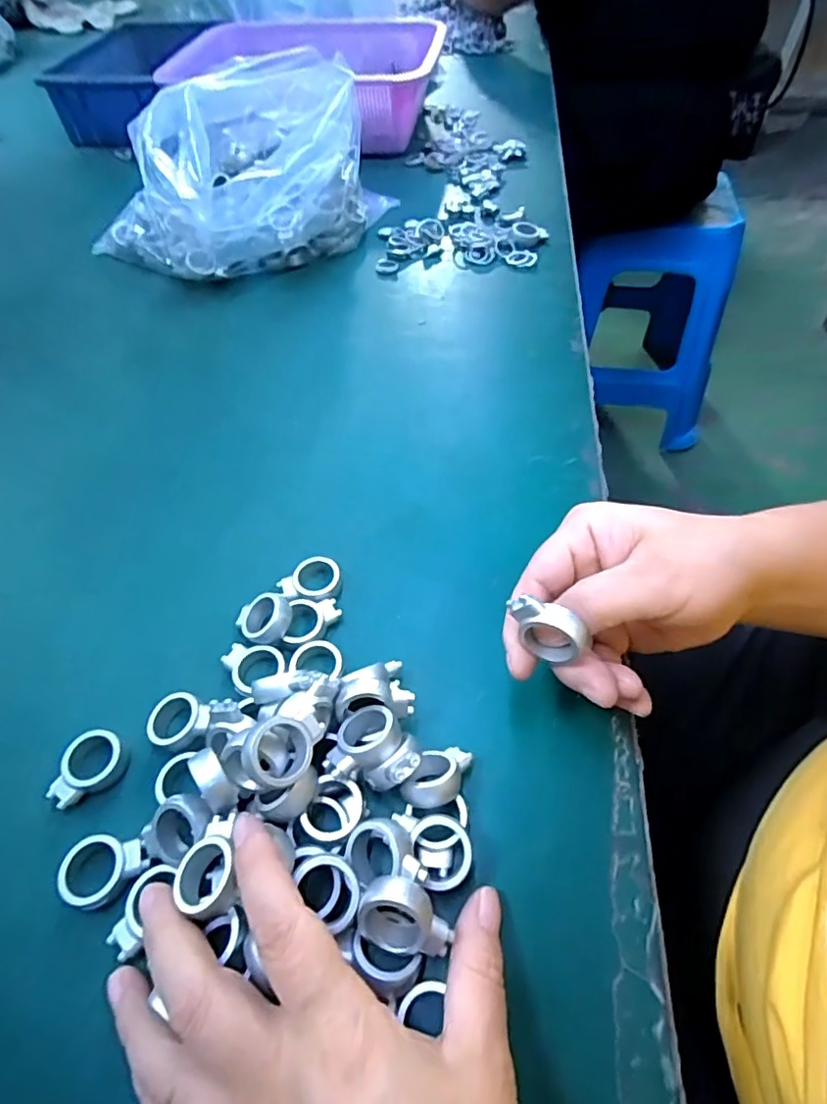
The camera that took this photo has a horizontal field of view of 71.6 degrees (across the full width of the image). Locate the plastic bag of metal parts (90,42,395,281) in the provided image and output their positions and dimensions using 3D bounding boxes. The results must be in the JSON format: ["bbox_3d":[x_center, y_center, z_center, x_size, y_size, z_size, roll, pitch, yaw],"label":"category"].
[{"bbox_3d":[-0.149,-0.354,0.520,0.244,0.127,0.178,-39,62,-23],"label":"plastic bag of metal parts"}]

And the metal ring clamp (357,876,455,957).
[{"bbox_3d":[-0.003,0.130,0.205,0.032,0.023,0.011,11,18,8],"label":"metal ring clamp"}]

